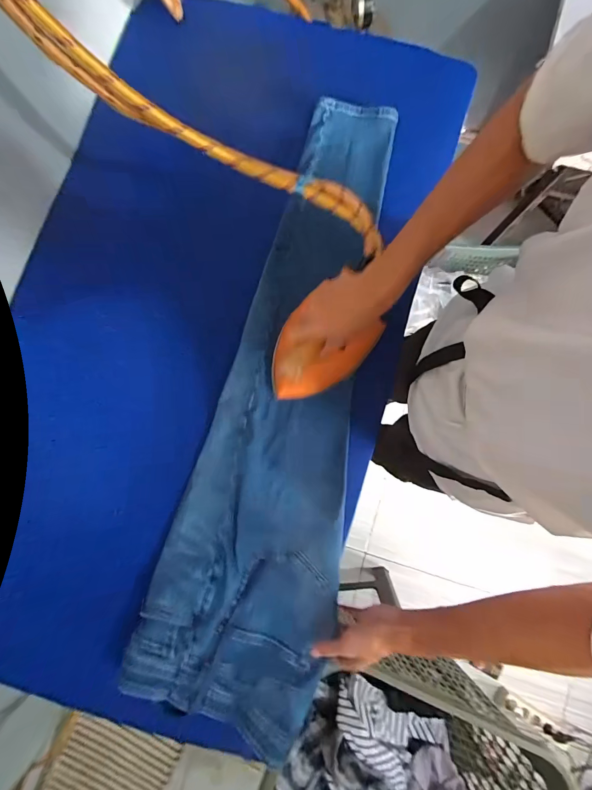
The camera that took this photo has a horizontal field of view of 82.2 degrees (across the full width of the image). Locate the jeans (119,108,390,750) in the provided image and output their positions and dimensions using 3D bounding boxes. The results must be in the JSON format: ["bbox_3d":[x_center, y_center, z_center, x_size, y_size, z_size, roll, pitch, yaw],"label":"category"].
[{"bbox_3d":[-0.016,-0.012,0.547,0.257,0.044,0.977,11,83,2],"label":"jeans"}]

